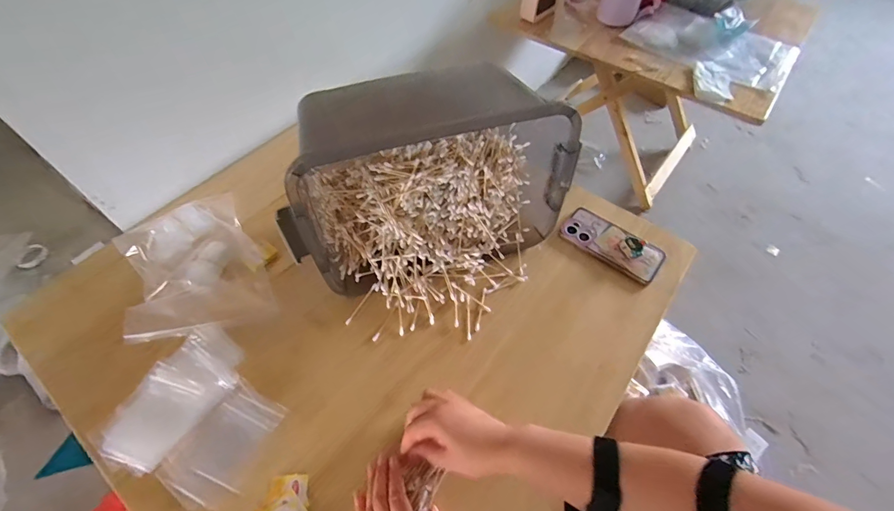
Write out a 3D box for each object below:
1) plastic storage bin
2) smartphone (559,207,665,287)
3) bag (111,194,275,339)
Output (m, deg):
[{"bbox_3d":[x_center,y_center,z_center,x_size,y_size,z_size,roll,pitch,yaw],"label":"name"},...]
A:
[{"bbox_3d":[-0.021,-0.107,0.569,0.386,0.230,0.216,-15,56,-11],"label":"plastic storage bin"},{"bbox_3d":[0.275,-0.024,0.636,0.161,0.014,0.084,35,61,21],"label":"smartphone"},{"bbox_3d":[-0.387,0.019,0.590,0.182,0.064,0.239,-27,59,-18],"label":"bag"}]

